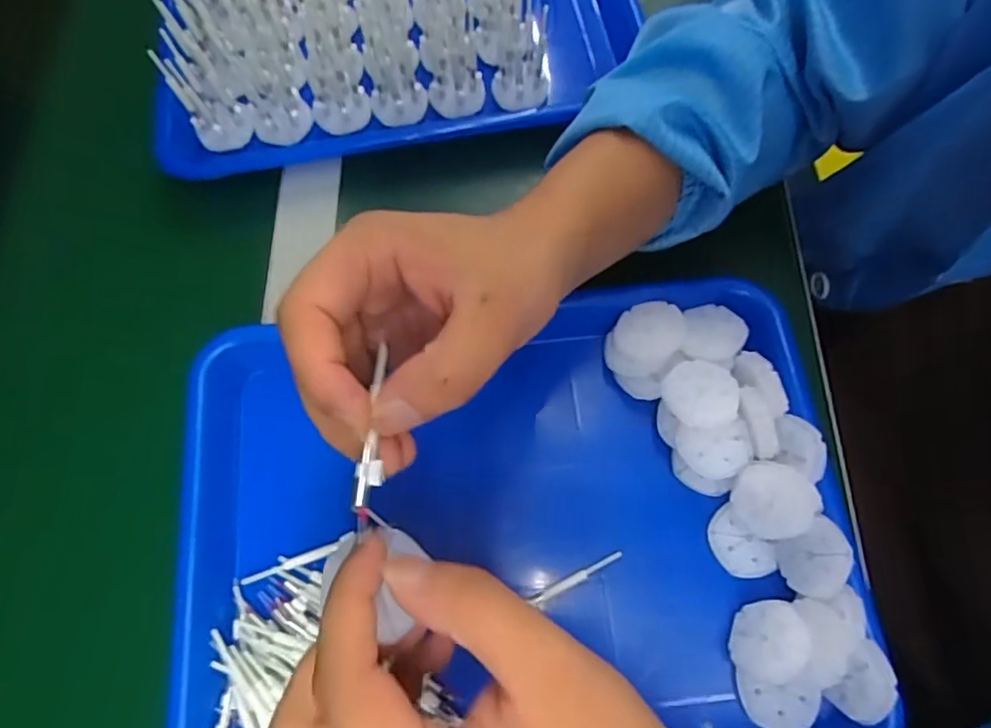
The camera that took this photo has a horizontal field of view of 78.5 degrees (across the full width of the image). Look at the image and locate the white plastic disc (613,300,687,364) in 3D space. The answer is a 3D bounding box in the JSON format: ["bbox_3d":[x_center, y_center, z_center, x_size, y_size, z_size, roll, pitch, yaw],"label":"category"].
[{"bbox_3d":[0.086,-0.018,0.336,0.039,0.004,0.034,-40,74,-12],"label":"white plastic disc"}]

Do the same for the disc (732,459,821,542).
[{"bbox_3d":[0.140,0.069,0.307,0.038,0.011,0.038,-3,82,22],"label":"disc"}]

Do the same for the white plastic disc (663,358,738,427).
[{"bbox_3d":[0.107,0.016,0.318,0.037,0.010,0.036,0,70,1],"label":"white plastic disc"}]

